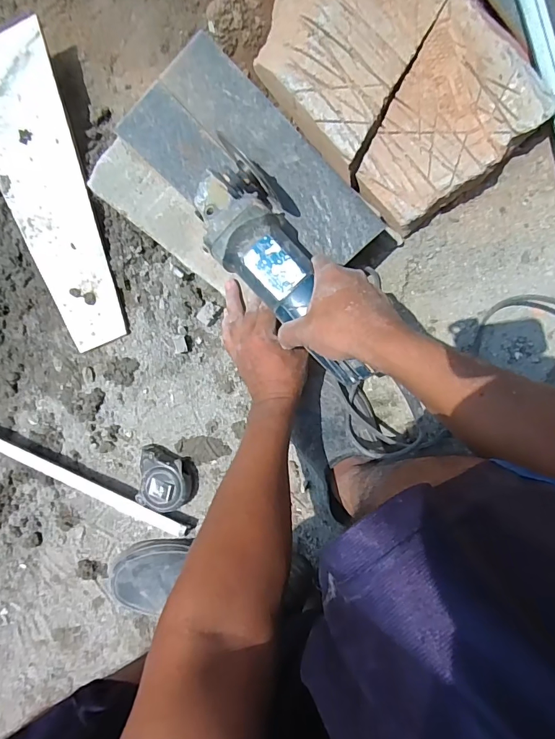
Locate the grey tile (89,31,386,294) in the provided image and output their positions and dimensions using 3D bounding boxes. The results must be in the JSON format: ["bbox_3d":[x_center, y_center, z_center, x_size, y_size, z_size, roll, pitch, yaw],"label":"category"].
[{"bbox_3d":[-0.053,-0.198,0.485,0.201,0.015,0.290,-44,89,9],"label":"grey tile"}]

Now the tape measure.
[{"bbox_3d":[-0.152,0.152,0.585,0.077,0.042,0.082,7,96,6],"label":"tape measure"}]

